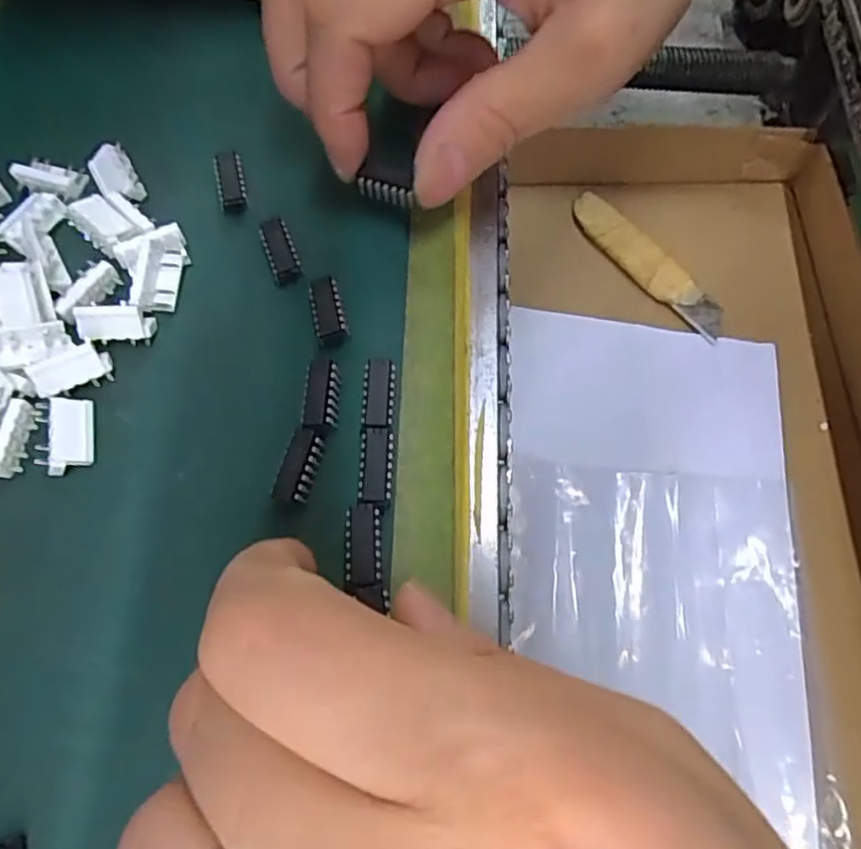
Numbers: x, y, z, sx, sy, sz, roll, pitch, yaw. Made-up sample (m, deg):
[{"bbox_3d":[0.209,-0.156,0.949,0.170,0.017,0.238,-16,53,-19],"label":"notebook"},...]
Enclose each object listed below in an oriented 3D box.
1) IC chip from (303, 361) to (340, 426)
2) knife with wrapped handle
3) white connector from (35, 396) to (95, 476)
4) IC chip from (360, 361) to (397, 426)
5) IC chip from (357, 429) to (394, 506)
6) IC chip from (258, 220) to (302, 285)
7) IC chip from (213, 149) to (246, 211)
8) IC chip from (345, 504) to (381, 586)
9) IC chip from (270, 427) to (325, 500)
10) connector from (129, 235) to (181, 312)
[{"bbox_3d":[-0.028,-0.007,0.172,0.009,0.005,0.018,2,68,-3],"label":"IC chip"},{"bbox_3d":[0.108,-0.080,0.326,0.020,0.008,0.095,-37,75,-16],"label":"knife with wrapped handle"},{"bbox_3d":[-0.095,0.002,0.171,0.013,0.005,0.020,-14,70,-8],"label":"white connector"},{"bbox_3d":[-0.013,-0.007,0.170,0.008,0.007,0.018,3,68,-2],"label":"IC chip"},{"bbox_3d":[-0.013,0.011,0.164,0.008,0.006,0.019,2,68,-2],"label":"IC chip"},{"bbox_3d":[-0.044,-0.051,0.191,0.009,0.004,0.020,-19,71,-11],"label":"IC chip"},{"bbox_3d":[-0.062,-0.074,0.202,0.009,0.007,0.019,-10,69,-7],"label":"IC chip"},{"bbox_3d":[-0.016,0.029,0.157,0.008,0.005,0.018,-2,68,-4],"label":"IC chip"},{"bbox_3d":[-0.033,0.011,0.165,0.009,0.005,0.019,13,68,2],"label":"IC chip"},{"bbox_3d":[-0.078,-0.043,0.189,0.012,0.009,0.023,0,68,-3],"label":"connector"}]

